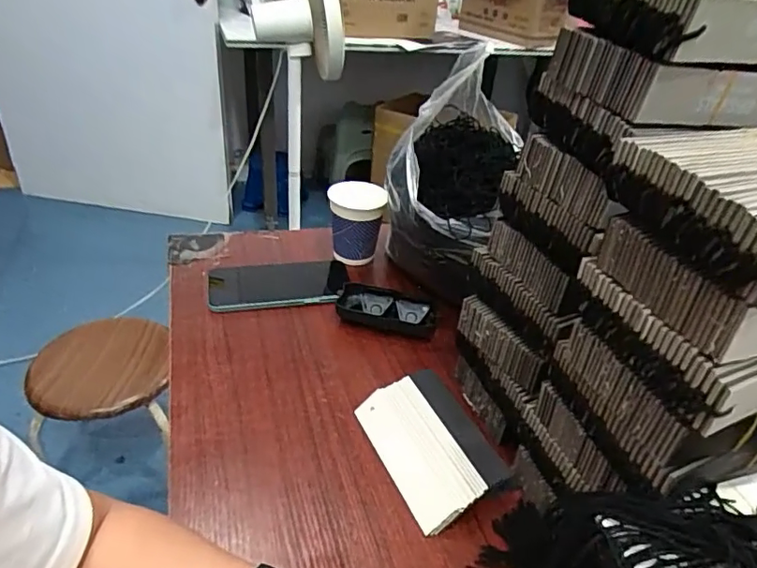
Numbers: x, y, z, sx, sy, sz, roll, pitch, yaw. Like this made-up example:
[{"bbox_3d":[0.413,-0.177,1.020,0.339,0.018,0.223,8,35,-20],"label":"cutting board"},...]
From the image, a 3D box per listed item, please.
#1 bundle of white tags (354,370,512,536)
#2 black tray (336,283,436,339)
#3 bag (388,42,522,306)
[{"bbox_3d":[0.042,0.130,0.437,0.078,0.029,0.127,-12,37,-24],"label":"bundle of white tags"},{"bbox_3d":[0.009,0.031,0.582,0.105,0.025,0.057,7,34,2],"label":"black tray"},{"bbox_3d":[0.079,-0.111,0.592,0.133,0.227,0.205,9,34,6],"label":"bag"}]

